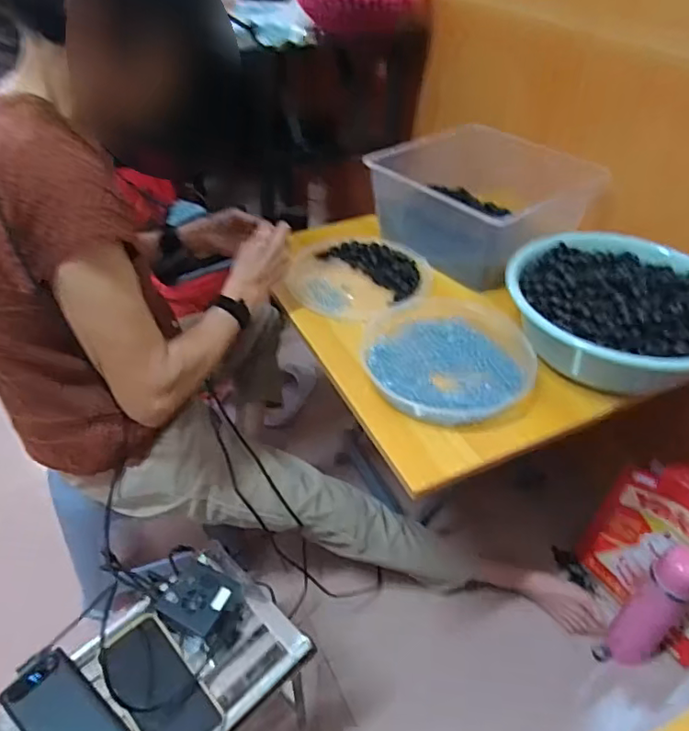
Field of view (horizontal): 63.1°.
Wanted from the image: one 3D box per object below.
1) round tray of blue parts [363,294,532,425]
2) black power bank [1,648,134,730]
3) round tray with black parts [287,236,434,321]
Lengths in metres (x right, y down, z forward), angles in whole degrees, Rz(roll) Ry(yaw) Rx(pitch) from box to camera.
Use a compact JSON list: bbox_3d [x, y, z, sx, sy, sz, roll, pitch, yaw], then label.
[{"bbox_3d":[0.139,-0.023,0.774,0.220,0.034,0.249,7,43,7],"label":"round tray of blue parts"},{"bbox_3d":[-0.302,0.391,0.616,0.164,0.030,0.075,28,49,27],"label":"black power bank"},{"bbox_3d":[0.019,-0.154,0.924,0.221,0.018,0.209,0,42,0],"label":"round tray with black parts"}]

